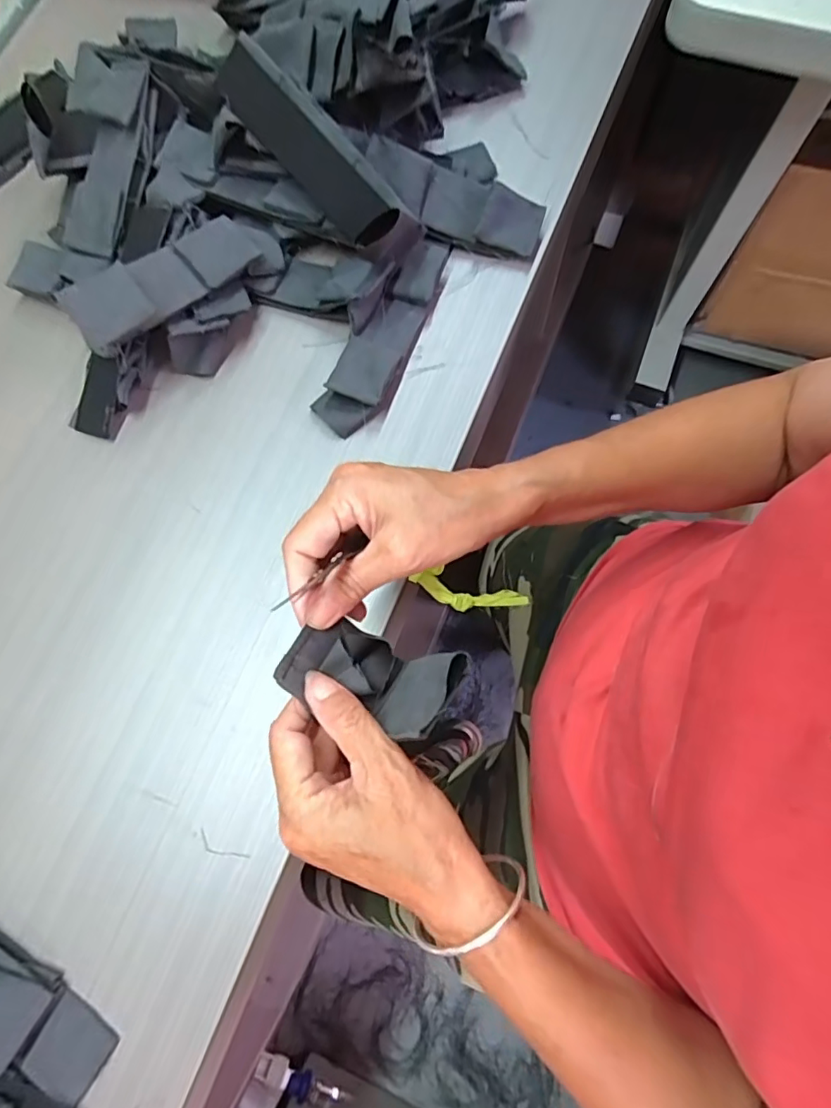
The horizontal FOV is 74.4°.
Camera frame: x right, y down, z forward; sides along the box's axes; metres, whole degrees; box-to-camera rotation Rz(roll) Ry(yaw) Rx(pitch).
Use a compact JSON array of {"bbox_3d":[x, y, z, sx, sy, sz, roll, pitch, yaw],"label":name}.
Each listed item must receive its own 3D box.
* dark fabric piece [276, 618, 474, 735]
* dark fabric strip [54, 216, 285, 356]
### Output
[{"bbox_3d":[-0.017,0.060,0.263,0.081,0.048,0.040,12,77,18],"label":"dark fabric piece"},{"bbox_3d":[-0.180,-0.212,0.417,0.051,0.024,0.165,49,64,-5],"label":"dark fabric strip"}]

